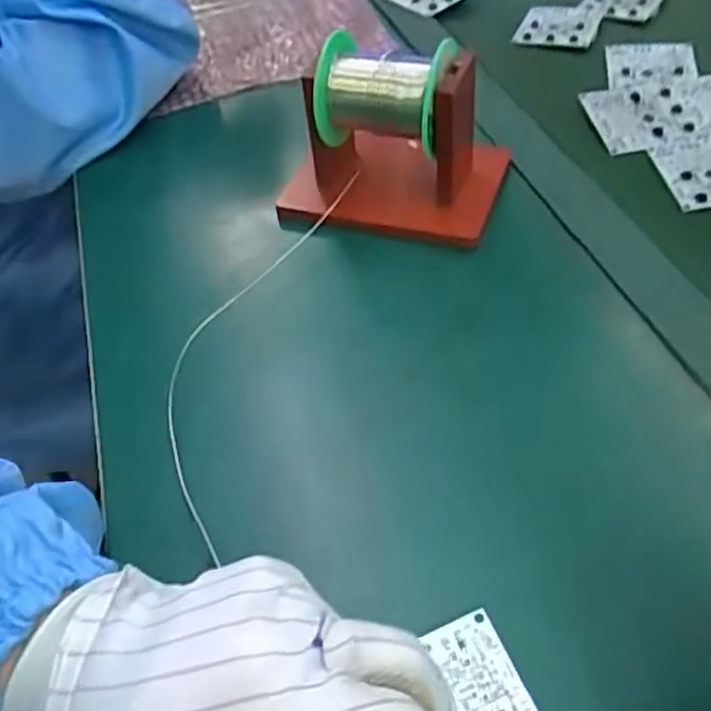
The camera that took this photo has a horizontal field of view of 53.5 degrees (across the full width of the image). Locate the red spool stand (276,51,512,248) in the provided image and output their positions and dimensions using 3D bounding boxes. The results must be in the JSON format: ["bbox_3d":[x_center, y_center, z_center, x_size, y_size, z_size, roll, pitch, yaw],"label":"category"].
[{"bbox_3d":[0.028,-0.139,0.442,0.121,0.089,0.096,15,51,17],"label":"red spool stand"}]

